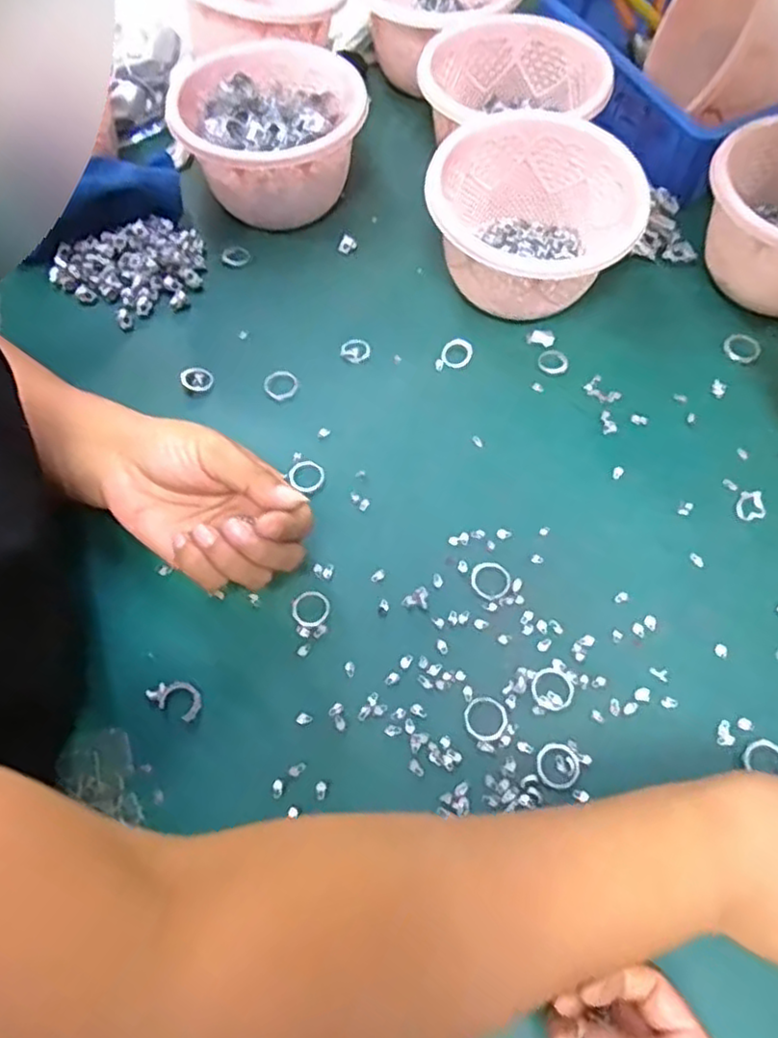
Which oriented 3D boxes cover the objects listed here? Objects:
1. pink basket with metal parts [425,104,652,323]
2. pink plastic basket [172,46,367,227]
[{"bbox_3d":[0.107,-0.217,0.514,0.144,0.100,0.131,0,62,0],"label":"pink basket with metal parts"},{"bbox_3d":[-0.093,-0.305,0.565,0.149,0.091,0.132,-11,62,-6],"label":"pink plastic basket"}]

